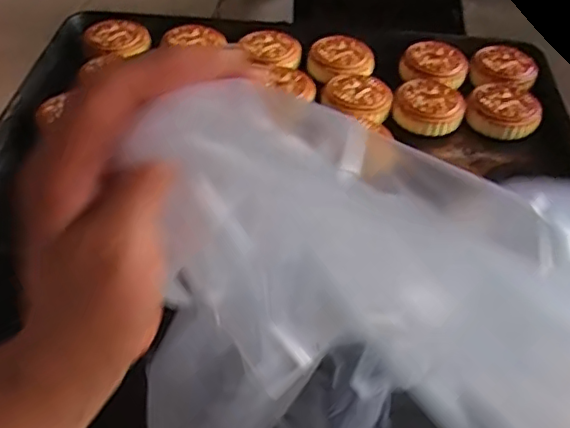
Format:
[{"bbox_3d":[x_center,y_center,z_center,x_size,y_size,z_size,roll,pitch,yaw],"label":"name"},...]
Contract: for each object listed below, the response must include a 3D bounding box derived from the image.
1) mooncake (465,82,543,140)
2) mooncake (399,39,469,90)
[{"bbox_3d":[0.245,-0.118,0.656,0.078,0.025,0.081,14,48,11],"label":"mooncake"},{"bbox_3d":[0.184,-0.185,0.712,0.078,0.024,0.075,16,49,13],"label":"mooncake"}]

